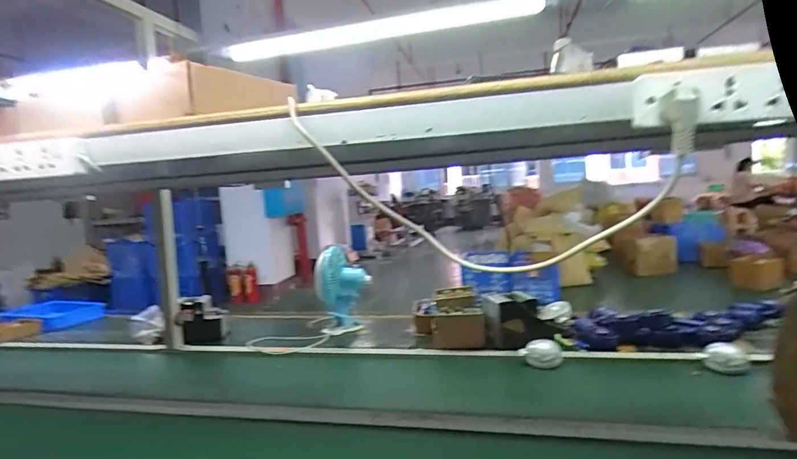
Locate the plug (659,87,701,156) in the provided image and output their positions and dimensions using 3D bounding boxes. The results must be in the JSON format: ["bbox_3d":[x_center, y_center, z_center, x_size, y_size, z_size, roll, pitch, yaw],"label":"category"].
[{"bbox_3d":[0.273,-0.104,0.441,0.030,0.059,0.026,-1,7,26],"label":"plug"}]

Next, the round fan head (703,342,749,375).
[{"bbox_3d":[0.780,0.303,1.082,0.081,0.053,0.101,1,8,41],"label":"round fan head"}]

